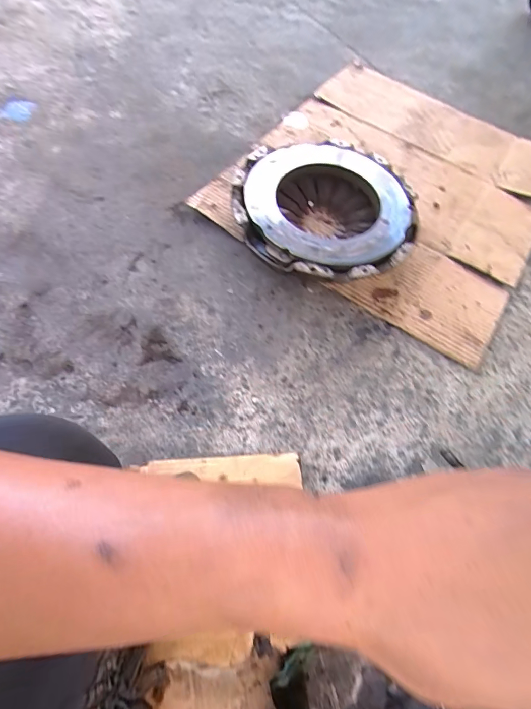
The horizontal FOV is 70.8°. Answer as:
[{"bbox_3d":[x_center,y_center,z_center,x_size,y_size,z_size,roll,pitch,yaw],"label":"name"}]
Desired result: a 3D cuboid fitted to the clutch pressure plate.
[{"bbox_3d":[0.101,-0.233,0.630,0.291,0.064,0.274,2,63,-3],"label":"clutch pressure plate"}]

